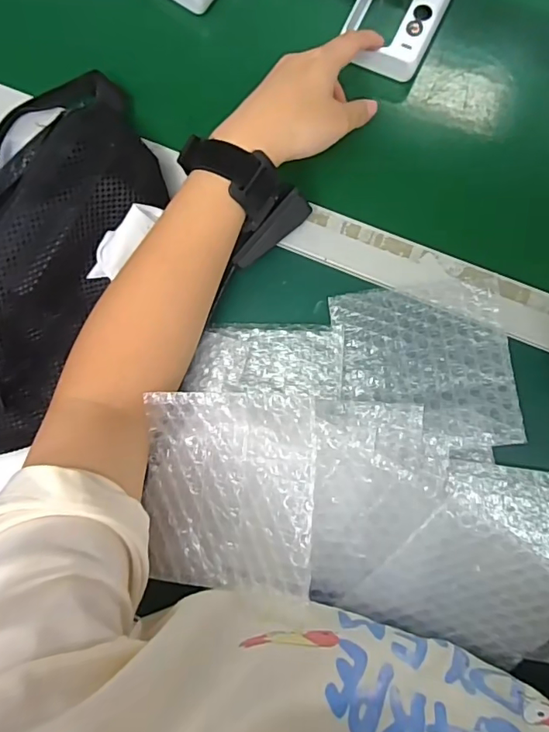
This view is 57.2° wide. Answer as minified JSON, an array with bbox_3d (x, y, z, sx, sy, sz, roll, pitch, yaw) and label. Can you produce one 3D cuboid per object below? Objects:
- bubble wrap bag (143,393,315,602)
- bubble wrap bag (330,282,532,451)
[{"bbox_3d":[-0.031,0.078,0.314,0.113,0.009,0.119,1,90,24],"label":"bubble wrap bag"},{"bbox_3d":[0.109,-0.002,0.366,0.120,0.014,0.118,-6,82,3],"label":"bubble wrap bag"}]

